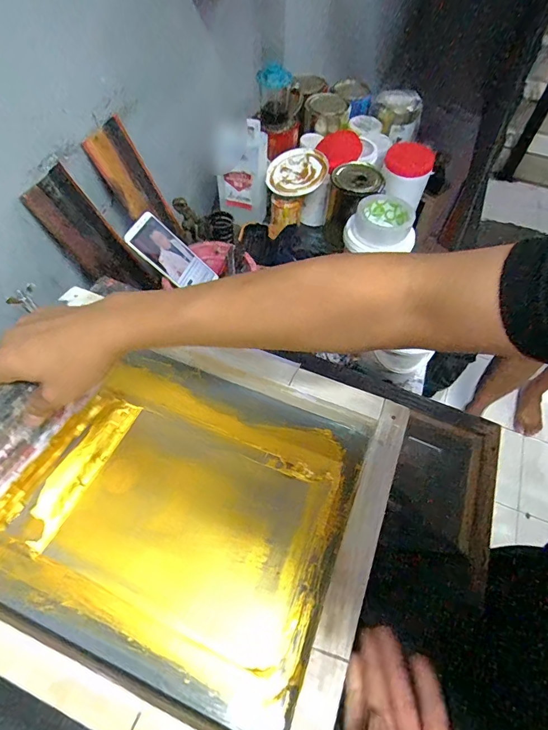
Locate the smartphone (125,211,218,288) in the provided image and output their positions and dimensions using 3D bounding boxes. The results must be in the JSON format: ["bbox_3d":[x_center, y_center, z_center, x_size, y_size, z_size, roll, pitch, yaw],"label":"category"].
[{"bbox_3d":[-0.166,-0.178,0.648,0.145,0.008,0.072,43,58,-25],"label":"smartphone"}]

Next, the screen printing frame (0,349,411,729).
[{"bbox_3d":[-0.108,0.122,0.406,0.433,0.042,0.361,20,61,10],"label":"screen printing frame"}]

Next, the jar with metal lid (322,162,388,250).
[{"bbox_3d":[0.170,-0.336,0.839,0.100,0.147,0.118,37,63,20],"label":"jar with metal lid"}]

